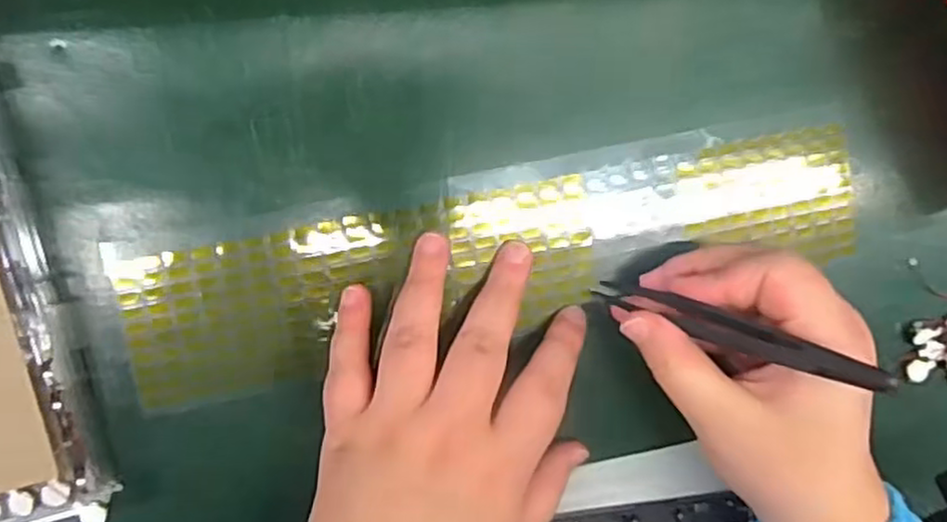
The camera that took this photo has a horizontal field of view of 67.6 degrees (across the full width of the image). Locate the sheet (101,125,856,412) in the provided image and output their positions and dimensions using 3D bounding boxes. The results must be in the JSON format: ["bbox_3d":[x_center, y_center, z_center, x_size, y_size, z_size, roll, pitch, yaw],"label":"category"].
[{"bbox_3d":[0.016,-0.002,0.293,0.306,0.005,0.067,-11,98,-7],"label":"sheet"}]

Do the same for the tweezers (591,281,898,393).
[{"bbox_3d":[0.093,0.026,0.261,0.014,0.115,0.011,19,92,-42],"label":"tweezers"}]

